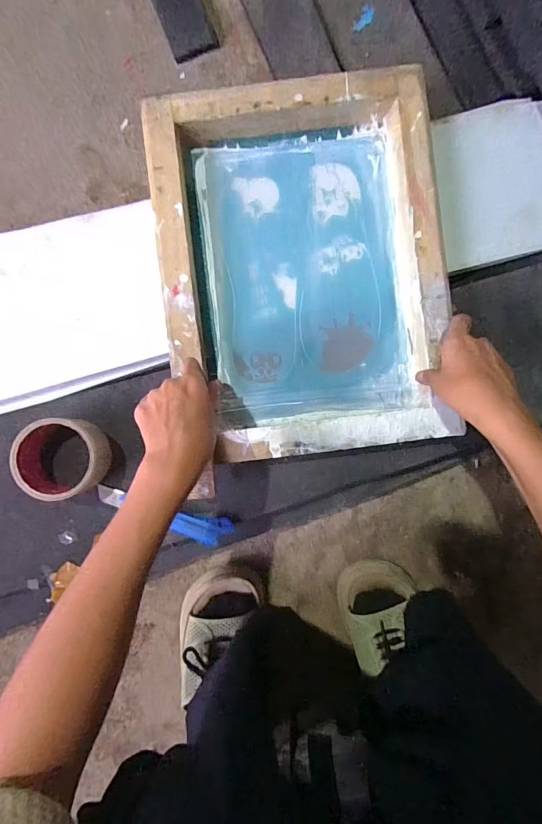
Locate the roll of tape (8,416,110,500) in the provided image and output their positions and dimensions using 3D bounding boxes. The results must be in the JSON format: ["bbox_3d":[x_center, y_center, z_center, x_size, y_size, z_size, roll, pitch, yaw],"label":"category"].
[{"bbox_3d":[-0.235,0.051,0.415,0.087,0.049,0.083,-3,89,-2],"label":"roll of tape"}]

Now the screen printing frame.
[{"bbox_3d":[0.034,-0.159,0.430,0.306,0.052,0.406,-7,89,-2],"label":"screen printing frame"}]

